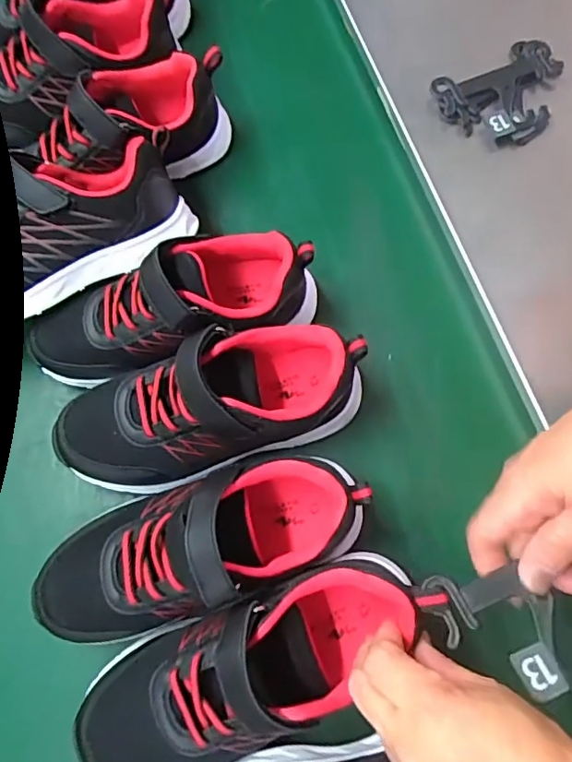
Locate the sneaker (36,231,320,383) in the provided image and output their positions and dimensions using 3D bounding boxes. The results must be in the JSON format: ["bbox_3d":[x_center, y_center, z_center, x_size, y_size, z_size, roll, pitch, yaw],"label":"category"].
[{"bbox_3d":[-0.080,-0.050,0.393,0.208,0.093,0.077,-17,74,-3],"label":"sneaker"}]

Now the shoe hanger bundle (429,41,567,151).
[{"bbox_3d":[0.178,-0.228,0.440,0.099,0.023,0.081,-29,75,-6],"label":"shoe hanger bundle"}]

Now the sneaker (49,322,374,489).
[{"bbox_3d":[-0.053,0.016,0.361,0.197,0.075,0.075,-17,74,-3],"label":"sneaker"}]

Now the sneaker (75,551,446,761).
[{"bbox_3d":[-0.026,0.163,0.308,0.196,0.071,0.073,-25,74,-1],"label":"sneaker"}]

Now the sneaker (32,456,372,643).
[{"bbox_3d":[-0.056,0.101,0.343,0.196,0.092,0.073,-19,74,-3],"label":"sneaker"}]

